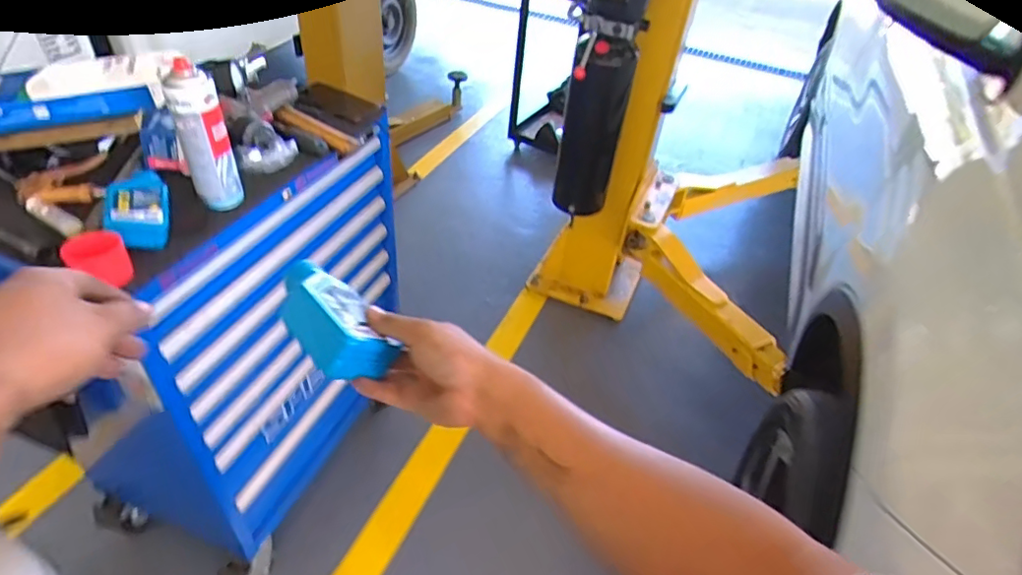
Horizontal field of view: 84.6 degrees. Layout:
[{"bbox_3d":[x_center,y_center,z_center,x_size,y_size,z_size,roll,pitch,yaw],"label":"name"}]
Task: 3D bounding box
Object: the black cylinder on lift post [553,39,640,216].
[{"bbox_3d":[0.234,-0.455,1.629,0.162,0.494,0.132,11,42,5],"label":"black cylinder on lift post"}]

